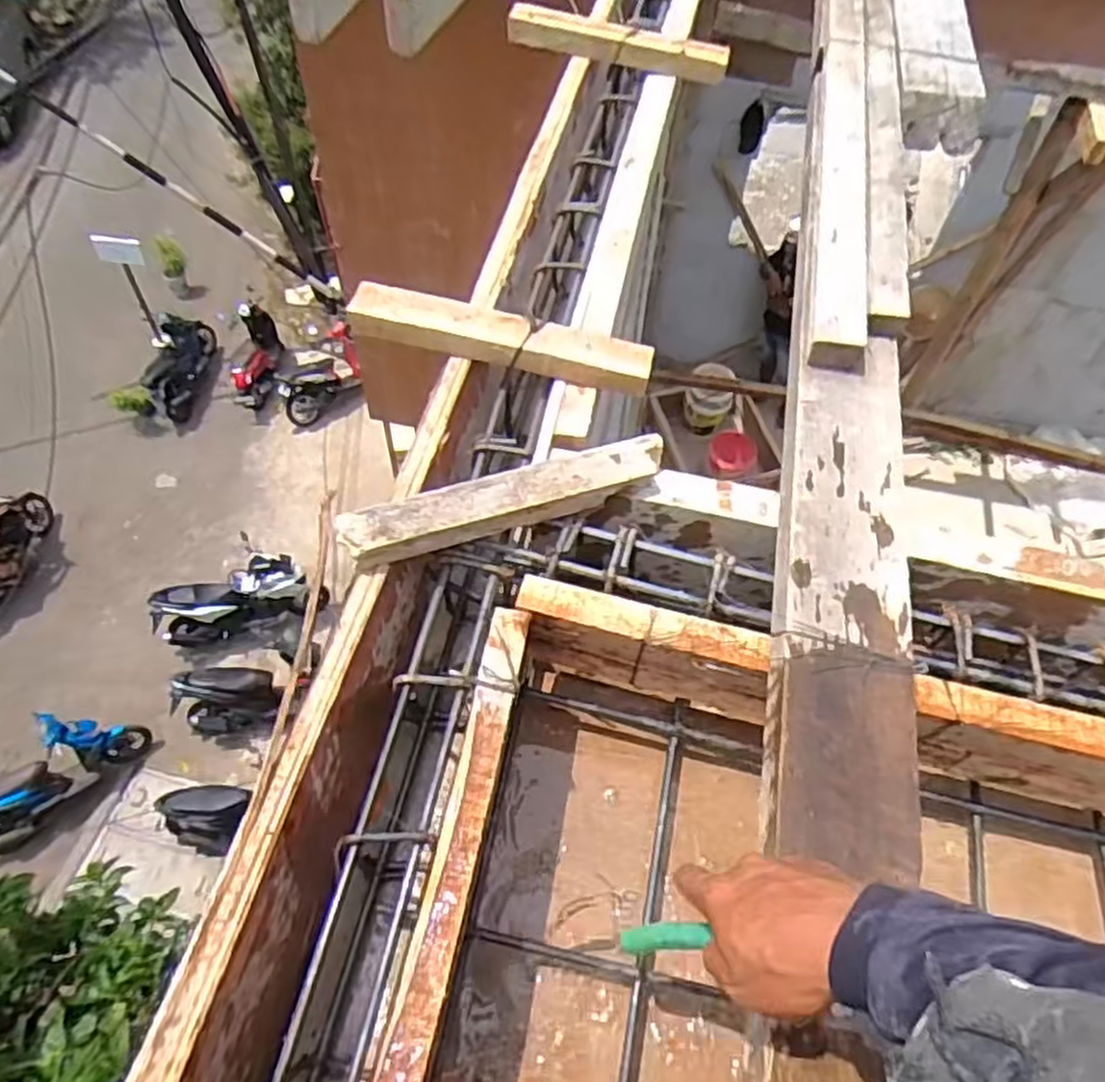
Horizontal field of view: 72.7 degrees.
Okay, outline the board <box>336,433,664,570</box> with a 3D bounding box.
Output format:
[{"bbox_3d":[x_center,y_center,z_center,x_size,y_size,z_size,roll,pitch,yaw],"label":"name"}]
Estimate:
[{"bbox_3d":[-0.041,-0.046,0.766,0.340,0.032,0.054,-18,59,-14],"label":"board"}]

